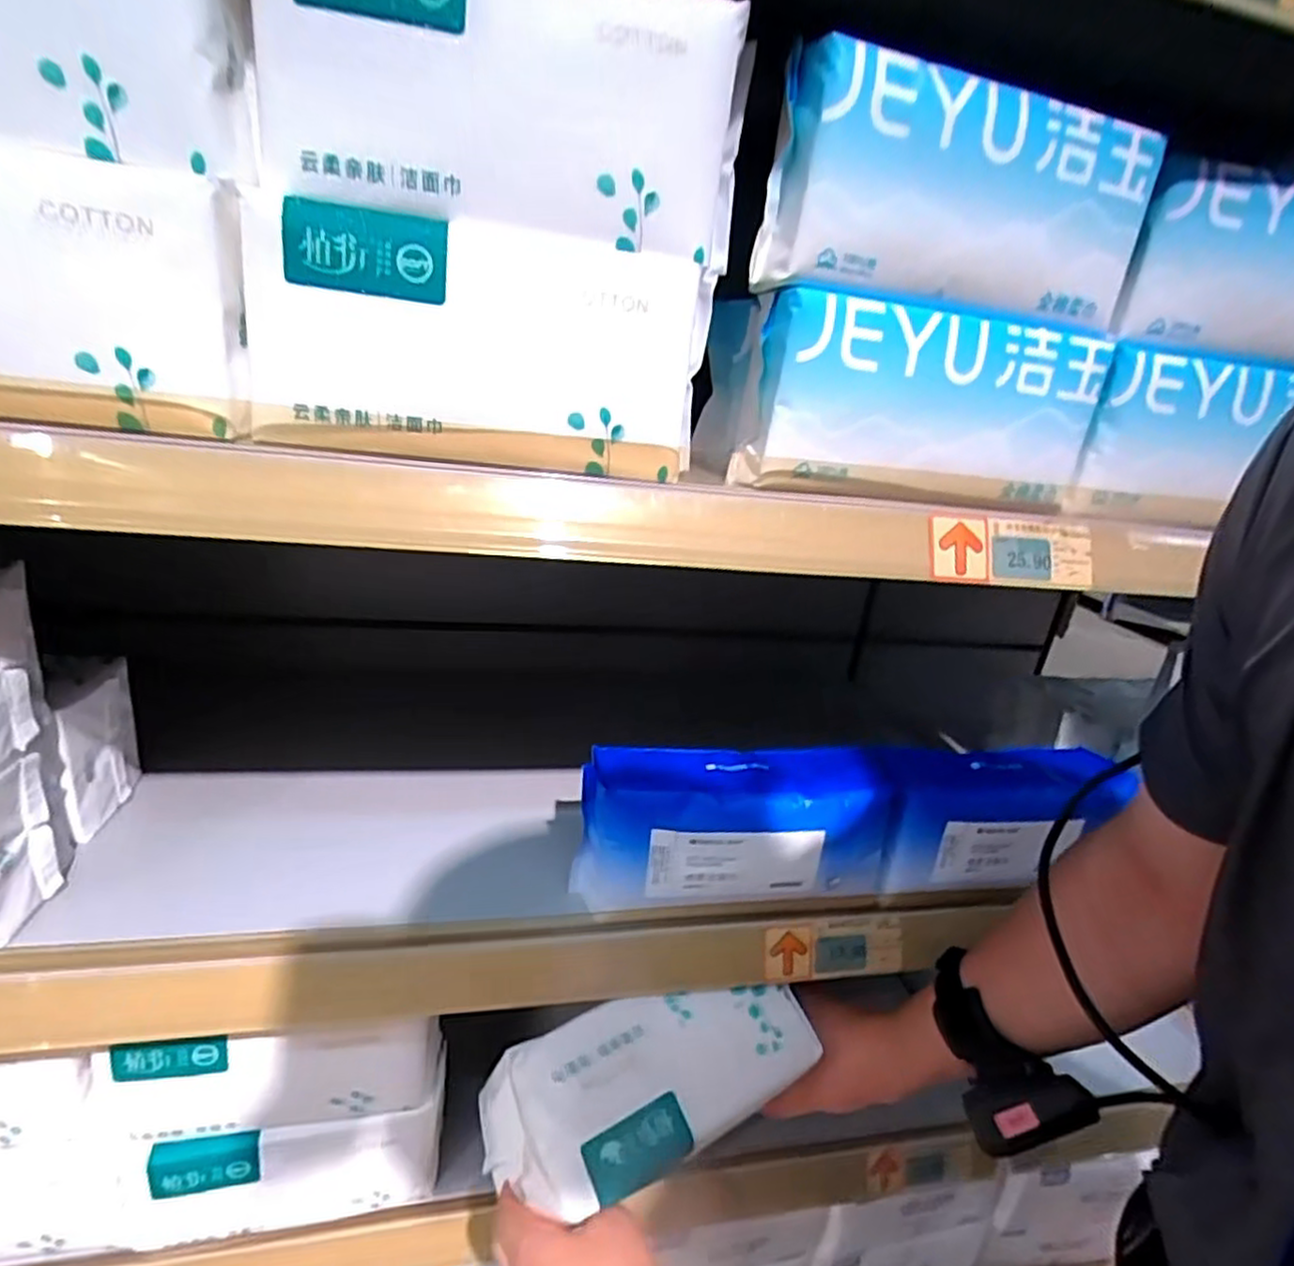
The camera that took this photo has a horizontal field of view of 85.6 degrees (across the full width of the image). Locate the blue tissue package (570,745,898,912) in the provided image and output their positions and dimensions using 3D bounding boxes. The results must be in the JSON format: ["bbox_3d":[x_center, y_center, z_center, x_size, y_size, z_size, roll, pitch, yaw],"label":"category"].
[{"bbox_3d":[0.062,0.138,0.492,0.221,0.093,0.067,4,15,-9],"label":"blue tissue package"}]

